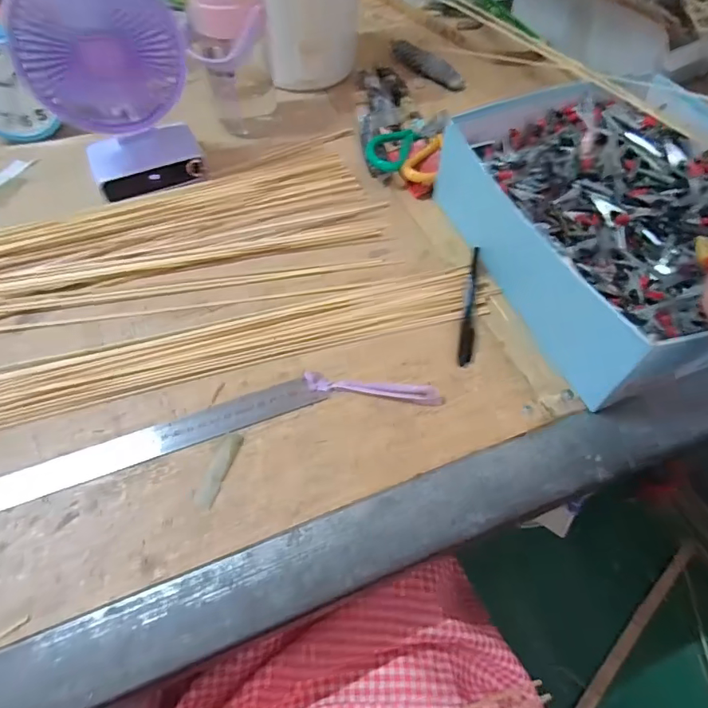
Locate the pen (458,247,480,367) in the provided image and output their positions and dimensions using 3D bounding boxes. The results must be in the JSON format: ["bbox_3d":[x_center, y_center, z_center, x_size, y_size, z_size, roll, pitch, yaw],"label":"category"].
[{"bbox_3d":[0.113,-0.051,0.462,0.014,0.016,0.137,9,58,5],"label":"pen"}]

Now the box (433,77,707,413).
[{"bbox_3d":[0.269,-0.142,0.476,0.282,0.093,0.332,-20,60,-12],"label":"box"}]

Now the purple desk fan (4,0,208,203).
[{"bbox_3d":[-0.245,-0.277,0.492,0.149,0.208,0.074,-22,60,-13],"label":"purple desk fan"}]

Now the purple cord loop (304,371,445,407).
[{"bbox_3d":[0.017,0.031,0.420,0.122,0.005,0.018,7,58,5],"label":"purple cord loop"}]

